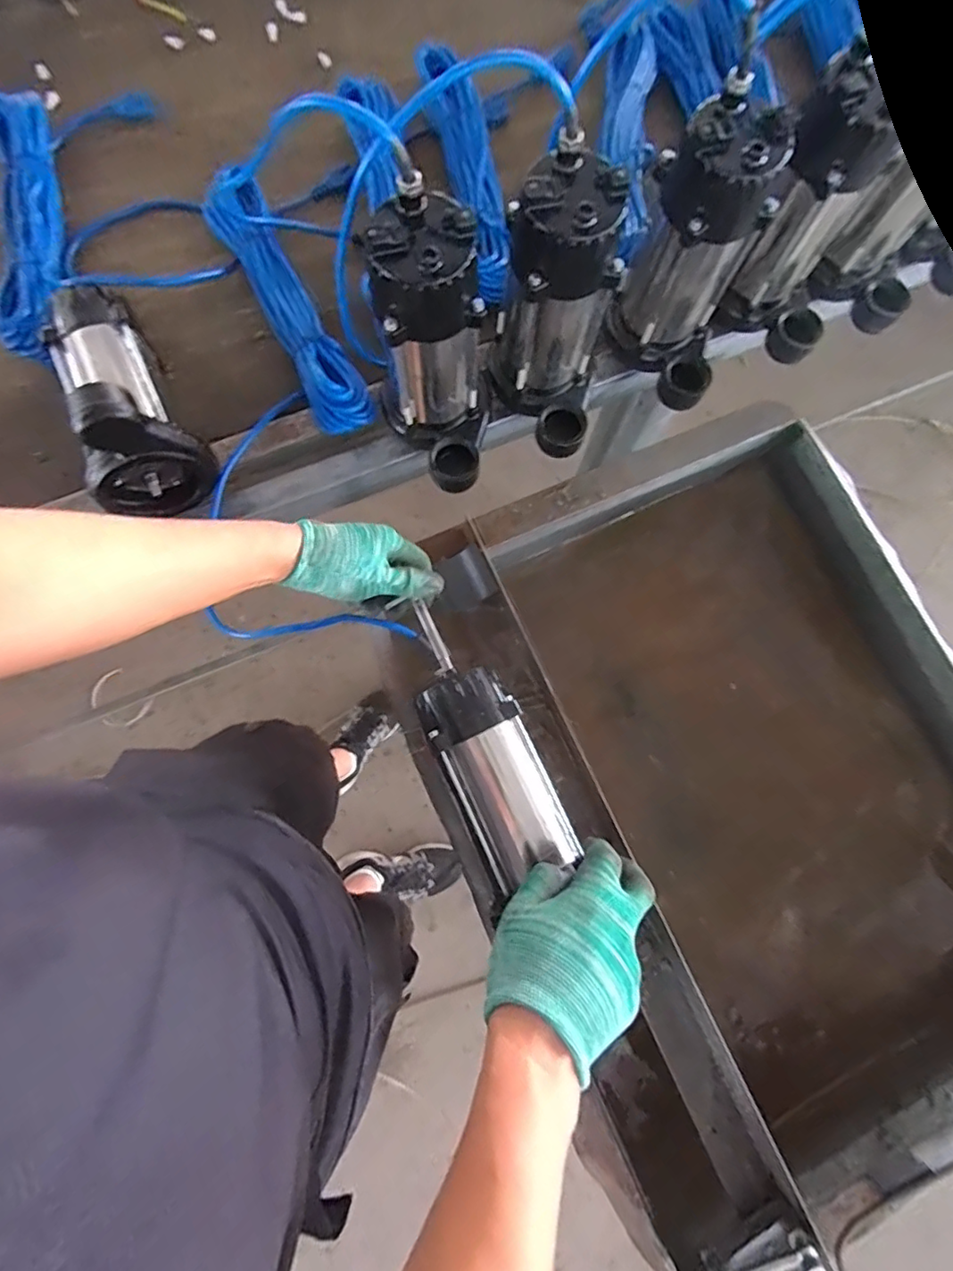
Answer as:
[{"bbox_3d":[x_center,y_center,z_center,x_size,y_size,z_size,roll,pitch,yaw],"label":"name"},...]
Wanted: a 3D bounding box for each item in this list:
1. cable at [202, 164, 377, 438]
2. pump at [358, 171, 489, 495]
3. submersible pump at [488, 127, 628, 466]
[{"bbox_3d":[-0.209,-0.365,0.636,0.065,0.078,0.292,-29,80,-7],"label":"cable"},{"bbox_3d":[-0.030,-0.261,0.535,0.102,0.245,0.142,-37,81,-8],"label":"pump"},{"bbox_3d":[0.076,-0.293,0.542,0.113,0.244,0.133,1,78,-1],"label":"submersible pump"}]

